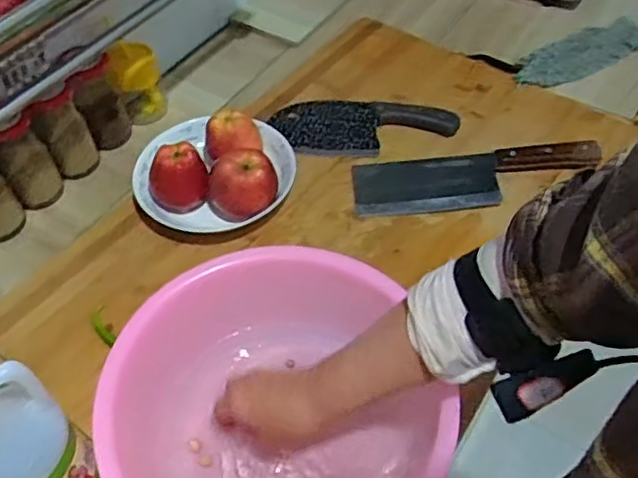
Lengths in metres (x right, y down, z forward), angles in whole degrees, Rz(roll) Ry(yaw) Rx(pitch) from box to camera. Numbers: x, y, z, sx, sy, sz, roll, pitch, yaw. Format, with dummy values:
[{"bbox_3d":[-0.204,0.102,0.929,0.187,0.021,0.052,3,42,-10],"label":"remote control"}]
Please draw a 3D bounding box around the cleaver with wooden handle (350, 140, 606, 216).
[{"bbox_3d":[0.184,-0.078,0.761,0.281,0.028,0.078,-6,52,-3],"label":"cleaver with wooden handle"}]

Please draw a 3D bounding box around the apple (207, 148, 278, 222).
[{"bbox_3d":[-0.085,-0.057,0.727,0.079,0.071,0.065,-12,53,-8],"label":"apple"}]

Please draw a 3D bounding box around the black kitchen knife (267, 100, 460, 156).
[{"bbox_3d":[0.056,-0.145,0.825,0.232,0.018,0.094,7,53,6],"label":"black kitchen knife"}]

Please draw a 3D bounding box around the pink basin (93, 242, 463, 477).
[{"bbox_3d":[-0.033,0.138,0.550,0.282,0.094,0.248,2,52,2],"label":"pink basin"}]

